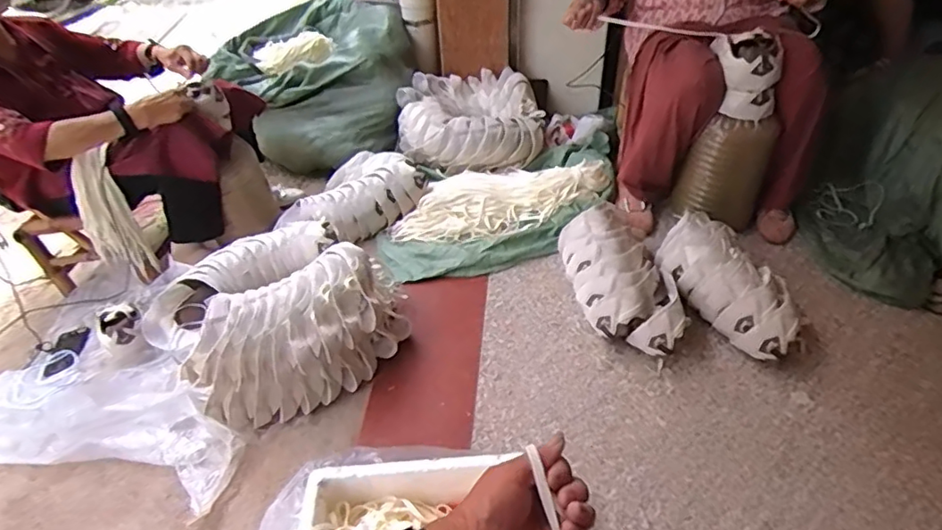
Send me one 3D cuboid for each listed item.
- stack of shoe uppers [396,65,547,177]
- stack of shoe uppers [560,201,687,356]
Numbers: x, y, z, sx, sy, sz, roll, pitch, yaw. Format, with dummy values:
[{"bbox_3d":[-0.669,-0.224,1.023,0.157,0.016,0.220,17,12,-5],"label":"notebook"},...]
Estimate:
[{"bbox_3d":[-0.004,-0.454,1.832,0.456,0.179,0.369,-3,42,1],"label":"stack of shoe uppers"},{"bbox_3d":[0.336,0.029,1.305,0.213,0.134,0.418,-10,42,-6],"label":"stack of shoe uppers"}]

